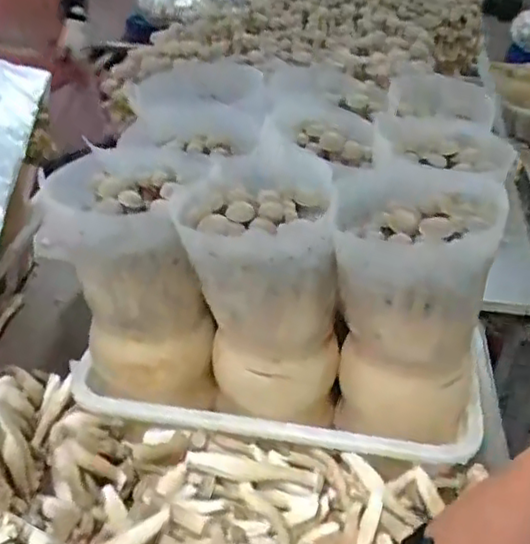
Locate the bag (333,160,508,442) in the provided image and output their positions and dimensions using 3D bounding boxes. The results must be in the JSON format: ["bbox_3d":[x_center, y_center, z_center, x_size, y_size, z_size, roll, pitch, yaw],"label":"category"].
[{"bbox_3d":[0.141,0.027,0.663,0.143,0.224,0.164,8,36,8],"label":"bag"}]

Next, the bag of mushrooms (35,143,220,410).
[{"bbox_3d":[-0.133,0.005,0.680,0.141,0.235,0.144,-4,36,-8],"label":"bag of mushrooms"}]

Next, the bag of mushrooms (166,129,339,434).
[{"bbox_3d":[-0.012,0.008,0.660,0.137,0.233,0.164,-5,36,-9],"label":"bag of mushrooms"}]

